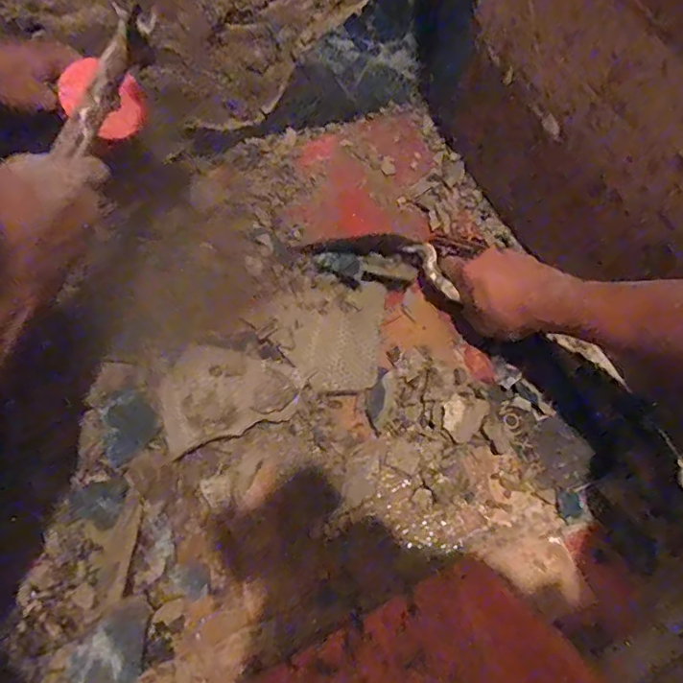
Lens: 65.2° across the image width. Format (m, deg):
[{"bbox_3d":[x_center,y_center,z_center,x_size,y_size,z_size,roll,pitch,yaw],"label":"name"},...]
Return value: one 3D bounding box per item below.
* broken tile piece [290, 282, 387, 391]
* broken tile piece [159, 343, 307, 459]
[{"bbox_3d":[-0.002,-0.009,0.595,0.092,0.006,0.134,5,64,3],"label":"broken tile piece"},{"bbox_3d":[-0.114,0.047,0.547,0.139,0.007,0.095,-18,81,-11],"label":"broken tile piece"}]

